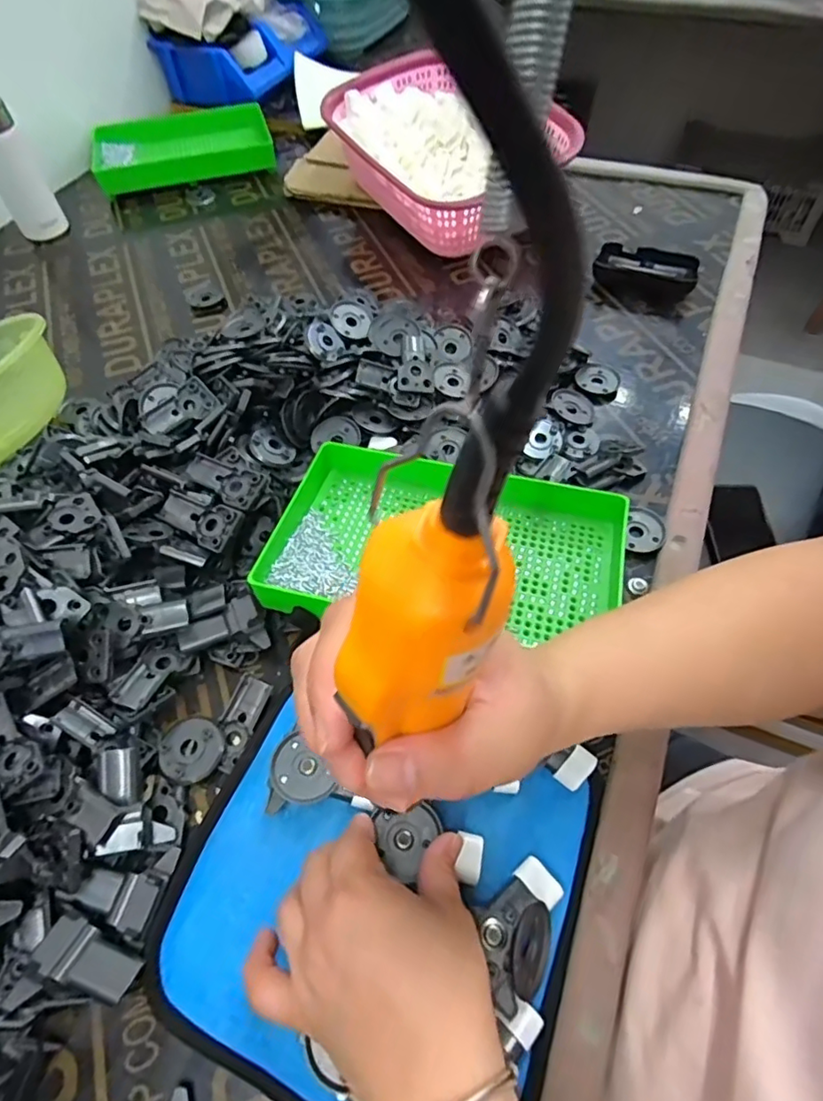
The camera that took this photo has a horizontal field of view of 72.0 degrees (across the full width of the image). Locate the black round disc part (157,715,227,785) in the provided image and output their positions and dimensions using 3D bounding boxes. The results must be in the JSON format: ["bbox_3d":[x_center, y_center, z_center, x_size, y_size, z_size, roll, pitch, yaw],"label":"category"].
[{"bbox_3d":[-0.142,0.128,0.365,0.037,0.008,0.040,-1,57,2],"label":"black round disc part"}]

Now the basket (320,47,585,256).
[{"bbox_3d":[0.031,-0.484,0.704,0.214,0.112,0.294,-34,62,-19],"label":"basket"}]

